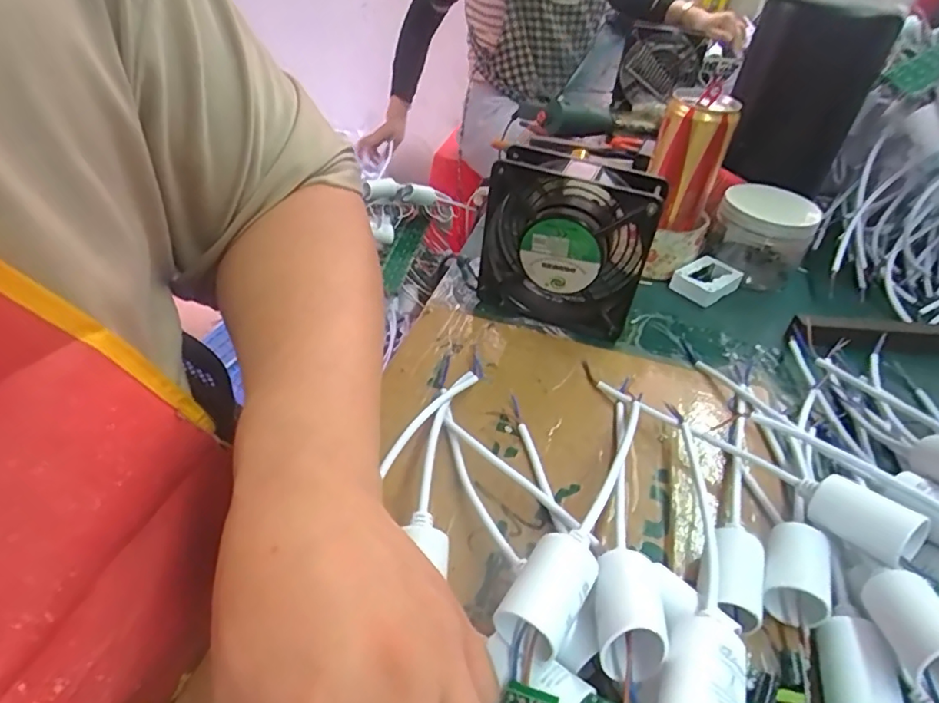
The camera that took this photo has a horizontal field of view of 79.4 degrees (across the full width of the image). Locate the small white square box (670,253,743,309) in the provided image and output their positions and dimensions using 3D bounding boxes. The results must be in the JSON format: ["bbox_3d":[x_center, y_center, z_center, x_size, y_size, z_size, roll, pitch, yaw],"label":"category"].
[{"bbox_3d":[0.214,-0.064,0.511,0.054,0.020,0.044,-25,49,-31],"label":"small white square box"}]

